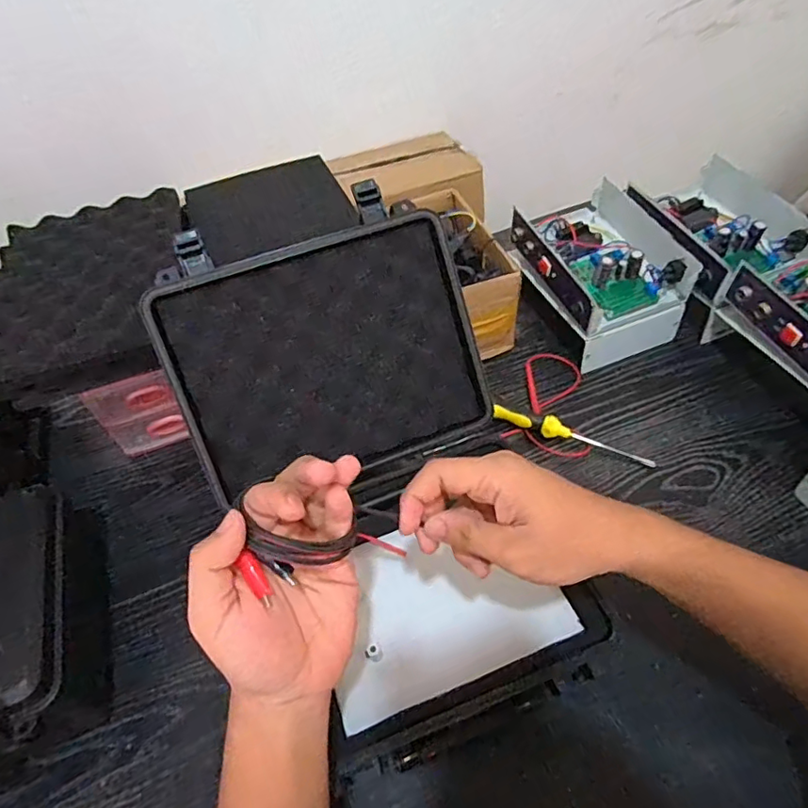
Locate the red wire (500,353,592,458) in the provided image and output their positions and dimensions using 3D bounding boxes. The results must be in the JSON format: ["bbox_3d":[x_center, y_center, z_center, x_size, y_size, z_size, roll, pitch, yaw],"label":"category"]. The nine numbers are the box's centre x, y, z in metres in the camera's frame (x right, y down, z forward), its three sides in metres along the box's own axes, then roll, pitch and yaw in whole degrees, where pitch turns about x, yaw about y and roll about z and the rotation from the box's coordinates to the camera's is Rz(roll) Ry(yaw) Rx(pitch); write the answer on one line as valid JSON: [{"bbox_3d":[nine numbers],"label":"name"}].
[{"bbox_3d":[0.187,0.001,0.680,0.100,0.018,0.152,15,54,18],"label":"red wire"}]

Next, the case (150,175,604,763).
[{"bbox_3d":[-0.028,0.053,0.501,0.279,0.263,0.413,-21,52,-11],"label":"case"}]

